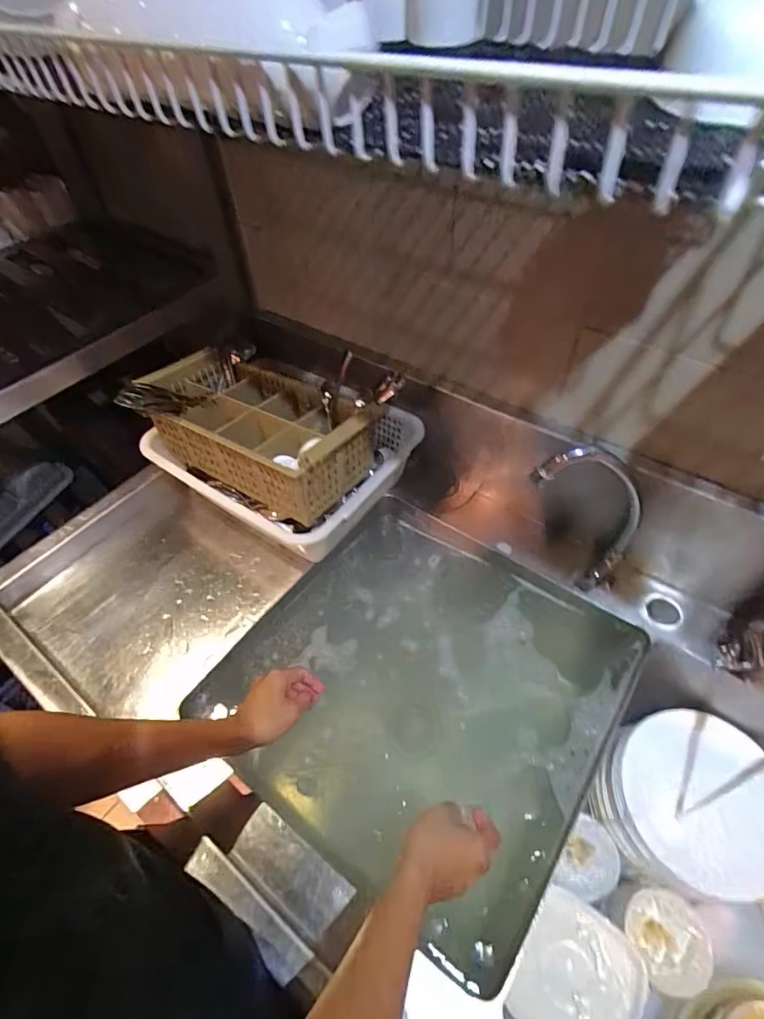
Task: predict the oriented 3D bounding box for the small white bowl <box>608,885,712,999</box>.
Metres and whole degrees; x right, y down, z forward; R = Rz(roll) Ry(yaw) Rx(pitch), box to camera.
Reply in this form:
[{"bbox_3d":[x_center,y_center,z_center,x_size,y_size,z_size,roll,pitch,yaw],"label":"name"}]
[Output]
[{"bbox_3d":[0.393,0.592,0.682,0.108,0.064,0.118,-2,50,2],"label":"small white bowl"}]

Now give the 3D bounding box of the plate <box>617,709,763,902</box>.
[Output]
[{"bbox_3d":[0.463,0.414,0.704,0.208,0.033,0.227,-10,50,12],"label":"plate"}]

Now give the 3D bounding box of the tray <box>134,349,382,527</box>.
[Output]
[{"bbox_3d":[-0.220,-0.156,0.851,0.428,0.149,0.206,26,56,23],"label":"tray"}]

